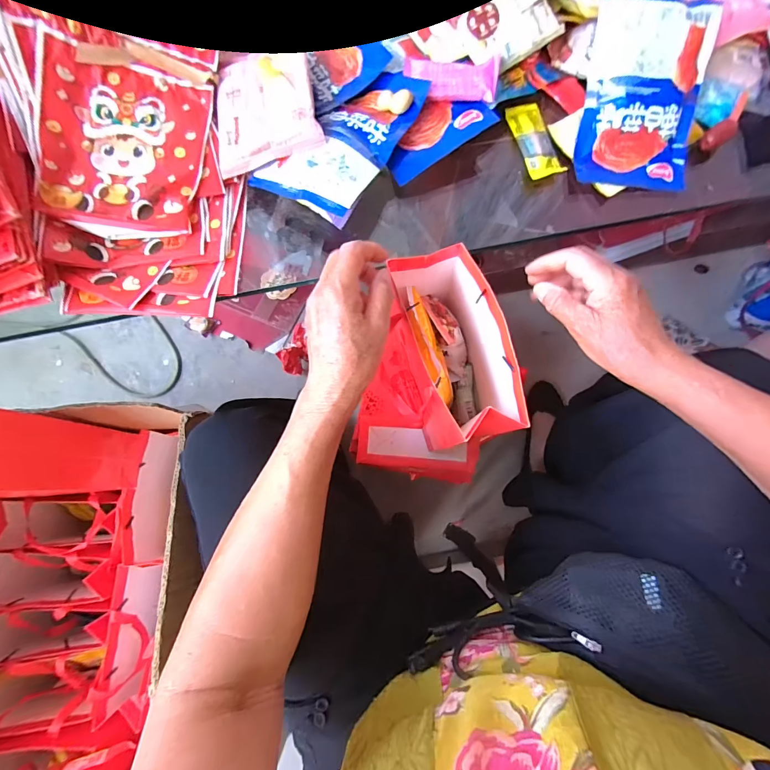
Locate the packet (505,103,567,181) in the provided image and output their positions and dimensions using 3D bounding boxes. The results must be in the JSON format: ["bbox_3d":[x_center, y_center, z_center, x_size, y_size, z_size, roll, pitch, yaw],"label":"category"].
[{"bbox_3d":[0.162,-0.268,0.387,0.039,0.008,0.093,-15,76,-3],"label":"packet"}]

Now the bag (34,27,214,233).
[{"bbox_3d":[-0.253,-0.234,0.342,0.142,0.020,0.159,6,87,-10],"label":"bag"}]

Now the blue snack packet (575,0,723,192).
[{"bbox_3d":[0.263,-0.293,0.360,0.110,0.019,0.168,2,109,3],"label":"blue snack packet"}]

